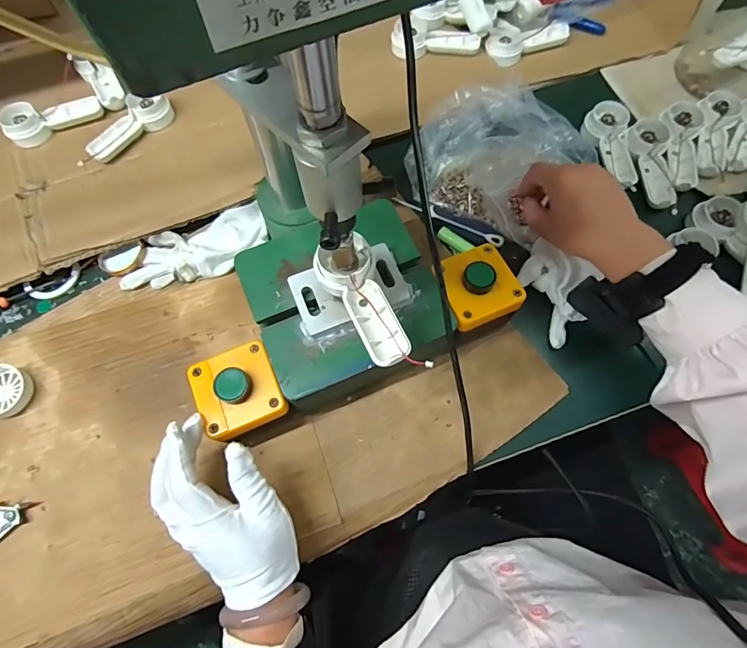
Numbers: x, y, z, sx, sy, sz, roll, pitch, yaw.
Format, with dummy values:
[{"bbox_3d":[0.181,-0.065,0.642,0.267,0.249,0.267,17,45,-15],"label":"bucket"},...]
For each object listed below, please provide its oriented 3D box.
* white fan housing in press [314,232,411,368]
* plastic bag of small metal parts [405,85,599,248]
[{"bbox_3d":[-0.010,-0.015,0.324,0.044,0.020,0.105,-19,68,-6],"label":"white fan housing in press"},{"bbox_3d":[0.135,-0.187,0.470,0.164,0.056,0.161,34,73,13],"label":"plastic bag of small metal parts"}]

